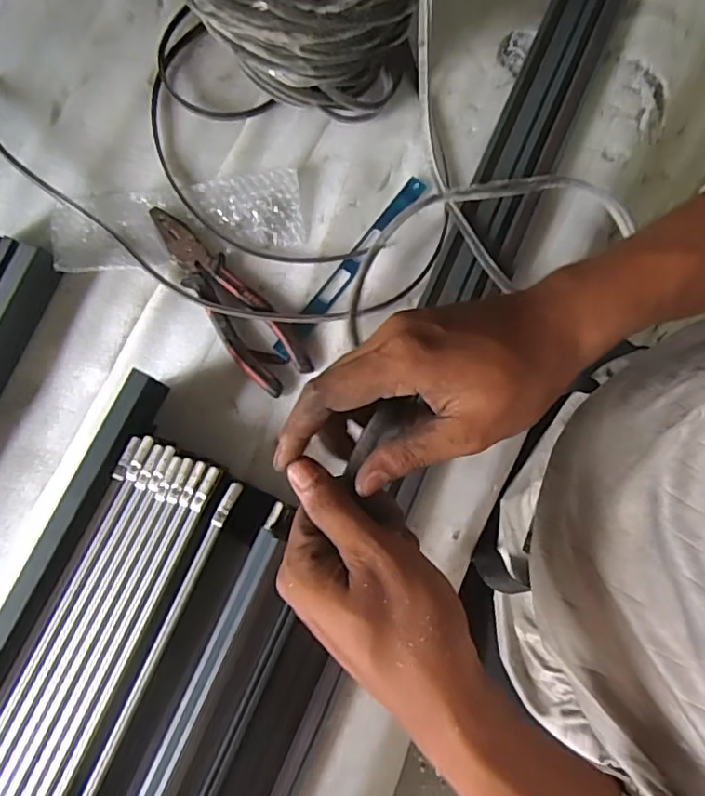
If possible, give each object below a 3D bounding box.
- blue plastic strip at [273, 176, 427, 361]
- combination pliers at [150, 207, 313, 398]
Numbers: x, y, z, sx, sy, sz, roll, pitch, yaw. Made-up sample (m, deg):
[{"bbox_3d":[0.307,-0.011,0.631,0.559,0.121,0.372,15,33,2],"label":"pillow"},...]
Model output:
[{"bbox_3d":[-0.002,-0.121,0.528,0.021,0.011,0.207,37,83,7],"label":"blue plastic strip"},{"bbox_3d":[-0.115,-0.096,0.521,0.053,0.016,0.207,-35,81,-5],"label":"combination pliers"}]

